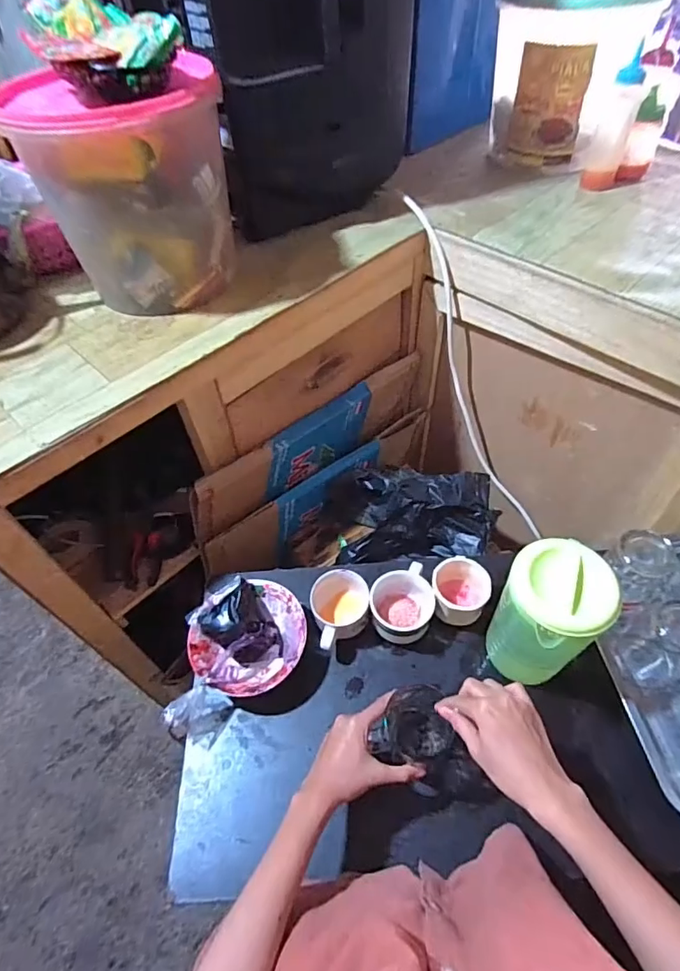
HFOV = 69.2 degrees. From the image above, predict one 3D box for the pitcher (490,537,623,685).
[{"bbox_3d":[0.240,0.160,0.592,0.101,0.194,0.106,-2,53,2],"label":"pitcher"}]

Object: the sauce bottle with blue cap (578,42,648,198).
[{"bbox_3d":[0.446,-0.583,0.804,0.063,0.162,0.068,17,56,16],"label":"sauce bottle with blue cap"}]

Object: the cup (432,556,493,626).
[{"bbox_3d":[0.169,0.148,0.692,0.077,0.076,0.088,30,61,23],"label":"cup"}]

